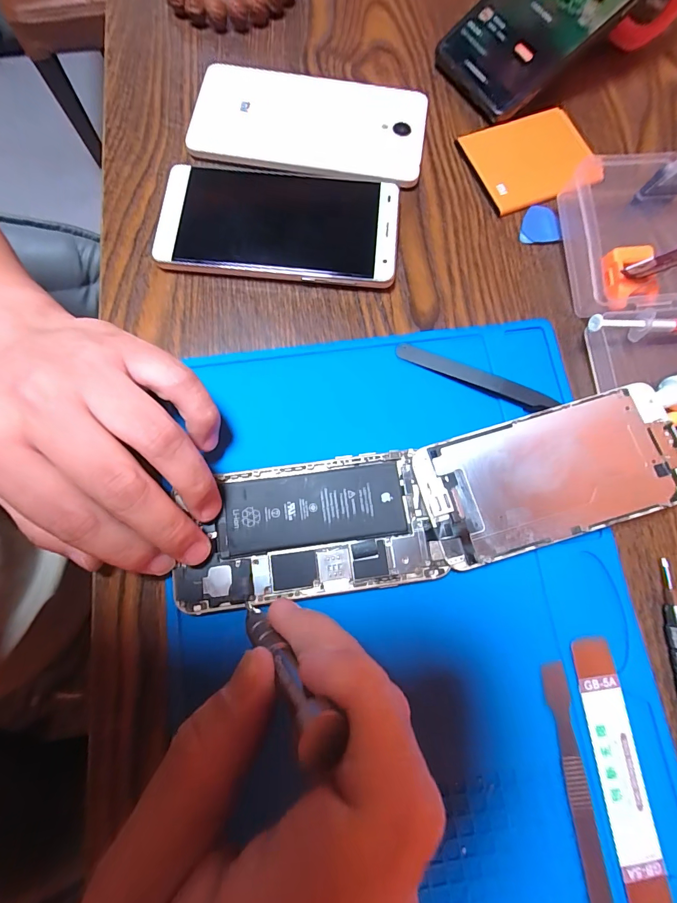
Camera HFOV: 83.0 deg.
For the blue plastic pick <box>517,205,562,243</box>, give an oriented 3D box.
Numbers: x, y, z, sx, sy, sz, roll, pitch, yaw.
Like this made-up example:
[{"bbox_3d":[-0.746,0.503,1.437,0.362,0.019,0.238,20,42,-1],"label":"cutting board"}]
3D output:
[{"bbox_3d":[0.128,-0.145,0.245,0.026,0.004,0.025,0,77,-2],"label":"blue plastic pick"}]

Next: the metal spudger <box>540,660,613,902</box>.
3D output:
[{"bbox_3d":[0.110,0.162,0.173,0.011,0.004,0.120,-6,78,-3],"label":"metal spudger"}]

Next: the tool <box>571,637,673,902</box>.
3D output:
[{"bbox_3d":[0.130,0.148,0.175,0.021,0.004,0.115,-6,78,-3],"label":"tool"}]

